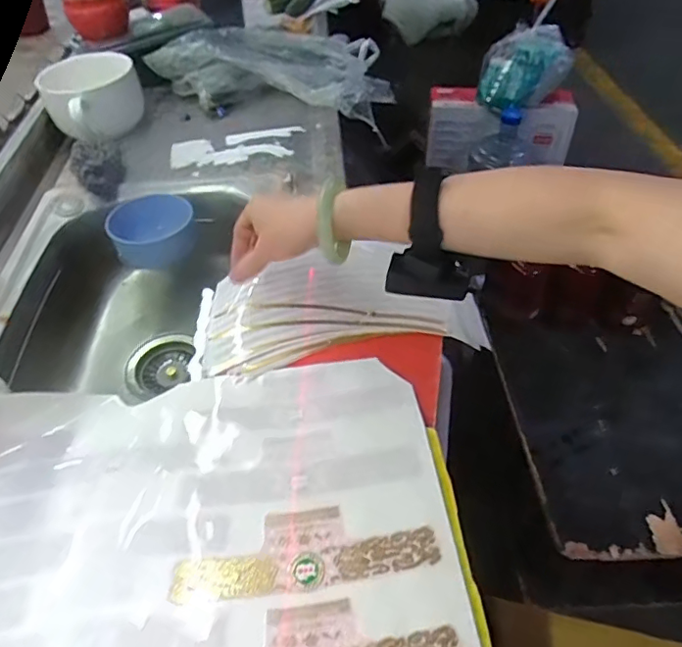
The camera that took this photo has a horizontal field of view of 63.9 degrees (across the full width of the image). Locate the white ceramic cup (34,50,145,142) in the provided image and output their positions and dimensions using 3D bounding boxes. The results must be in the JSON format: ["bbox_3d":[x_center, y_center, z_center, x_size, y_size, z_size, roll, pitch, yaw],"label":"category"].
[{"bbox_3d":[-0.386,-0.353,0.856,0.138,0.082,0.135,0,47,1],"label":"white ceramic cup"}]

